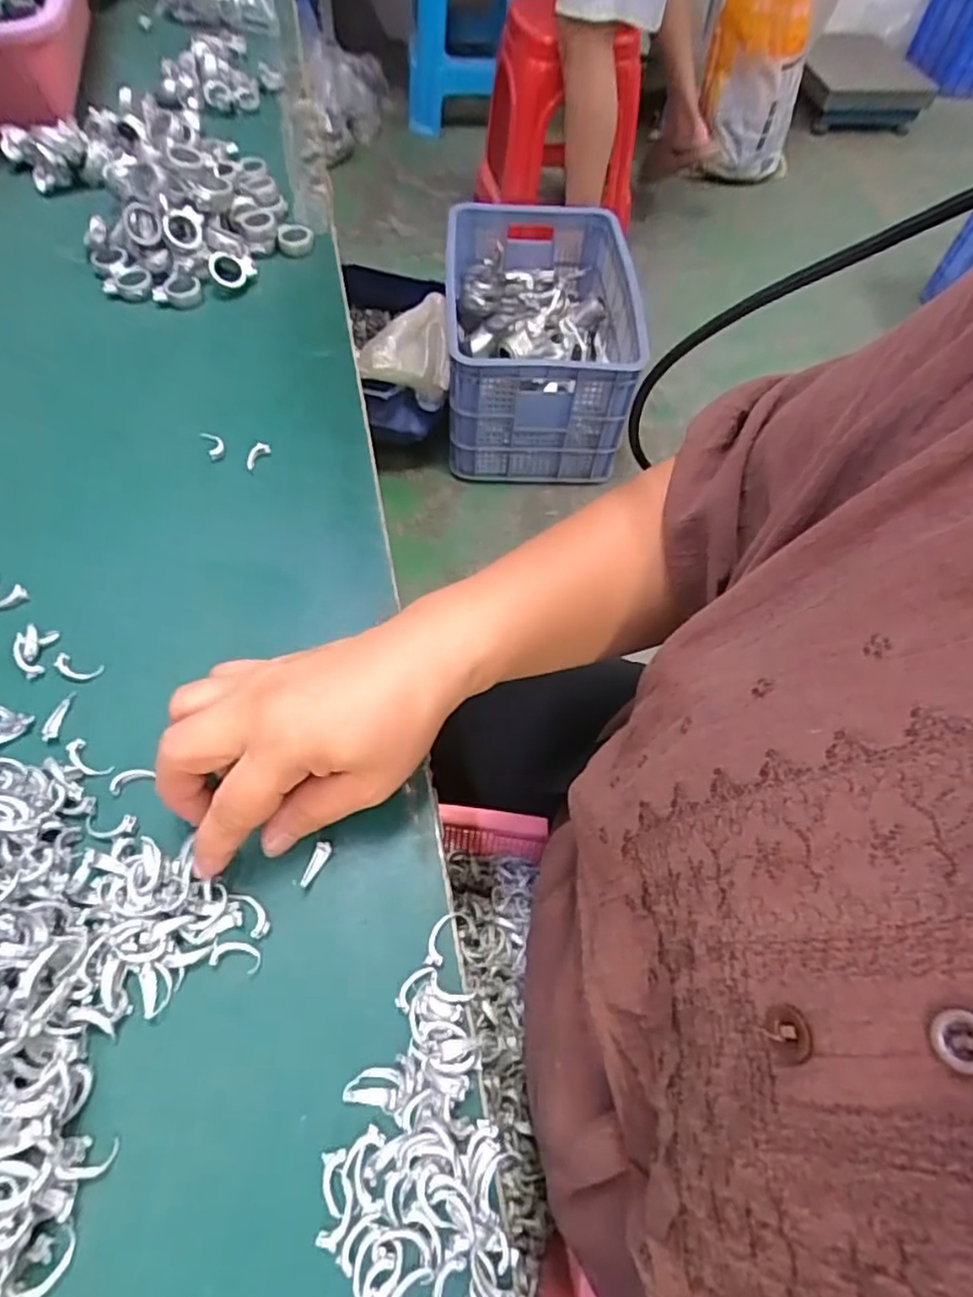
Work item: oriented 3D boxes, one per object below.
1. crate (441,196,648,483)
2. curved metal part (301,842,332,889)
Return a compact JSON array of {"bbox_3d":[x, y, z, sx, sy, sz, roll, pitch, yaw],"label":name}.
[{"bbox_3d":[0.116,-0.637,1.379,0.388,0.275,0.506,0,59,-5],"label":"crate"},{"bbox_3d":[-0.073,0.094,0.284,0.007,0.004,0.020,17,61,6],"label":"curved metal part"}]

